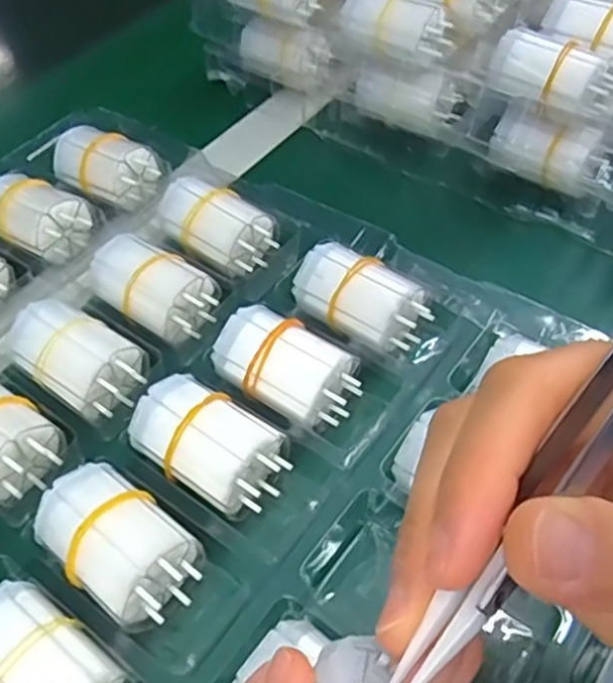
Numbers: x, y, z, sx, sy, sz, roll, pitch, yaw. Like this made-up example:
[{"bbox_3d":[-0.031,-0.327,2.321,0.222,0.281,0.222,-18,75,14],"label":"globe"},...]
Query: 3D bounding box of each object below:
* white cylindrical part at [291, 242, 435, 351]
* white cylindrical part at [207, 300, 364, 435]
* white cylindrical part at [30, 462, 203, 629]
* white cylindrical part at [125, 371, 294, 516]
[{"bbox_3d":[0.027,-0.020,0.341,0.063,0.034,0.035,26,56,21],"label":"white cylindrical part"},{"bbox_3d":[-0.008,0.013,0.318,0.064,0.034,0.039,26,56,21],"label":"white cylindrical part"},{"bbox_3d":[-0.072,0.079,0.271,0.064,0.032,0.039,36,60,26],"label":"white cylindrical part"},{"bbox_3d":[-0.041,0.044,0.297,0.062,0.034,0.039,31,58,24],"label":"white cylindrical part"}]

